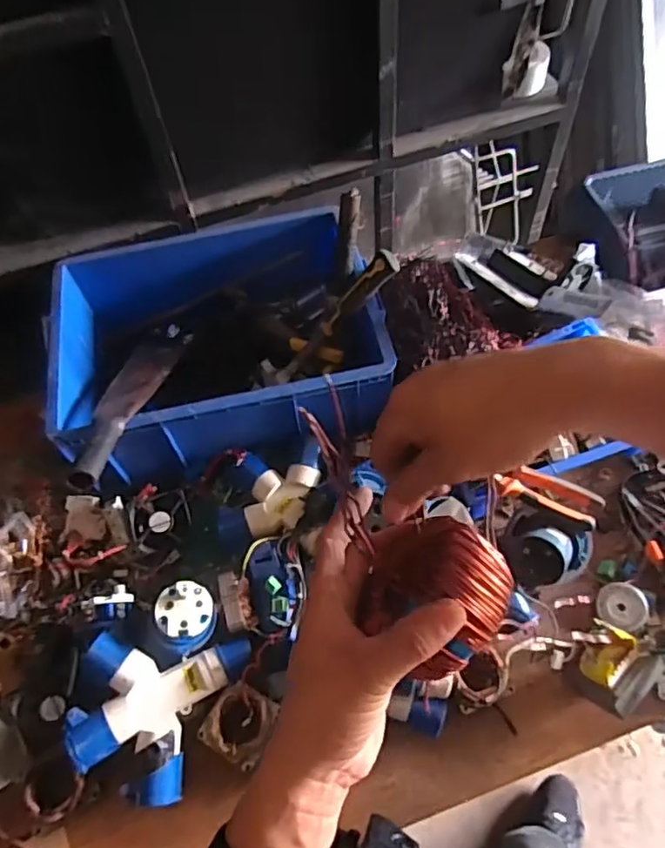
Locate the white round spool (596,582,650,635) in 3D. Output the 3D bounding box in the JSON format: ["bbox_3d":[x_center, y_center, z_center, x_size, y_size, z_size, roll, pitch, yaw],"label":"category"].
[{"bbox_3d":[0.392,0.246,0.810,0.060,0.022,0.065,-2,58,3],"label":"white round spool"}]

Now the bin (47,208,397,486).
[{"bbox_3d":[-0.176,-0.132,0.973,0.474,0.200,0.407,-13,58,-4],"label":"bin"}]

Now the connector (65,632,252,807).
[{"bbox_3d":[-0.229,0.339,0.734,0.161,0.070,0.176,28,68,-6],"label":"connector"}]

